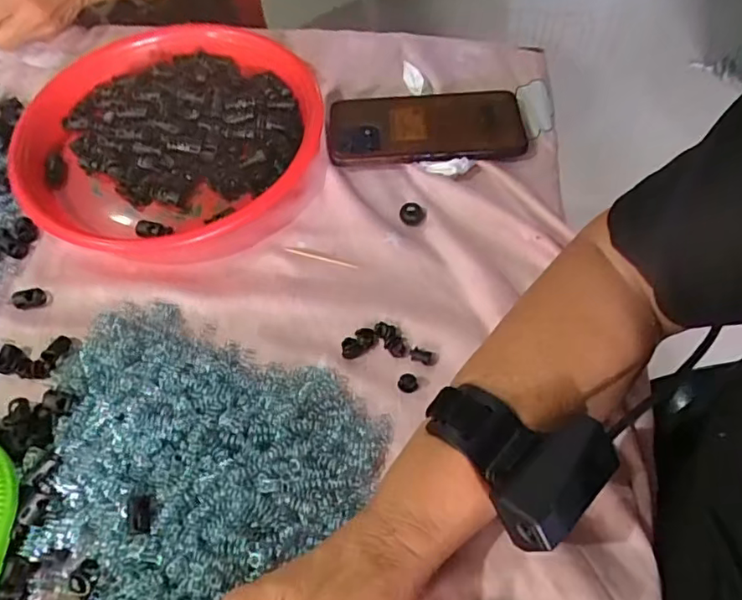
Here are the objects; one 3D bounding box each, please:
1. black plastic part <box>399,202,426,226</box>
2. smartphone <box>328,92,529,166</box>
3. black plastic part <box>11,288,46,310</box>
[{"bbox_3d":[0.033,-0.068,0.442,0.020,0.007,0.018,7,60,6],"label":"black plastic part"},{"bbox_3d":[0.046,-0.152,0.483,0.163,0.013,0.080,-2,59,2],"label":"smartphone"},{"bbox_3d":[-0.255,-0.002,0.416,0.023,0.008,0.016,-13,60,-6],"label":"black plastic part"}]

